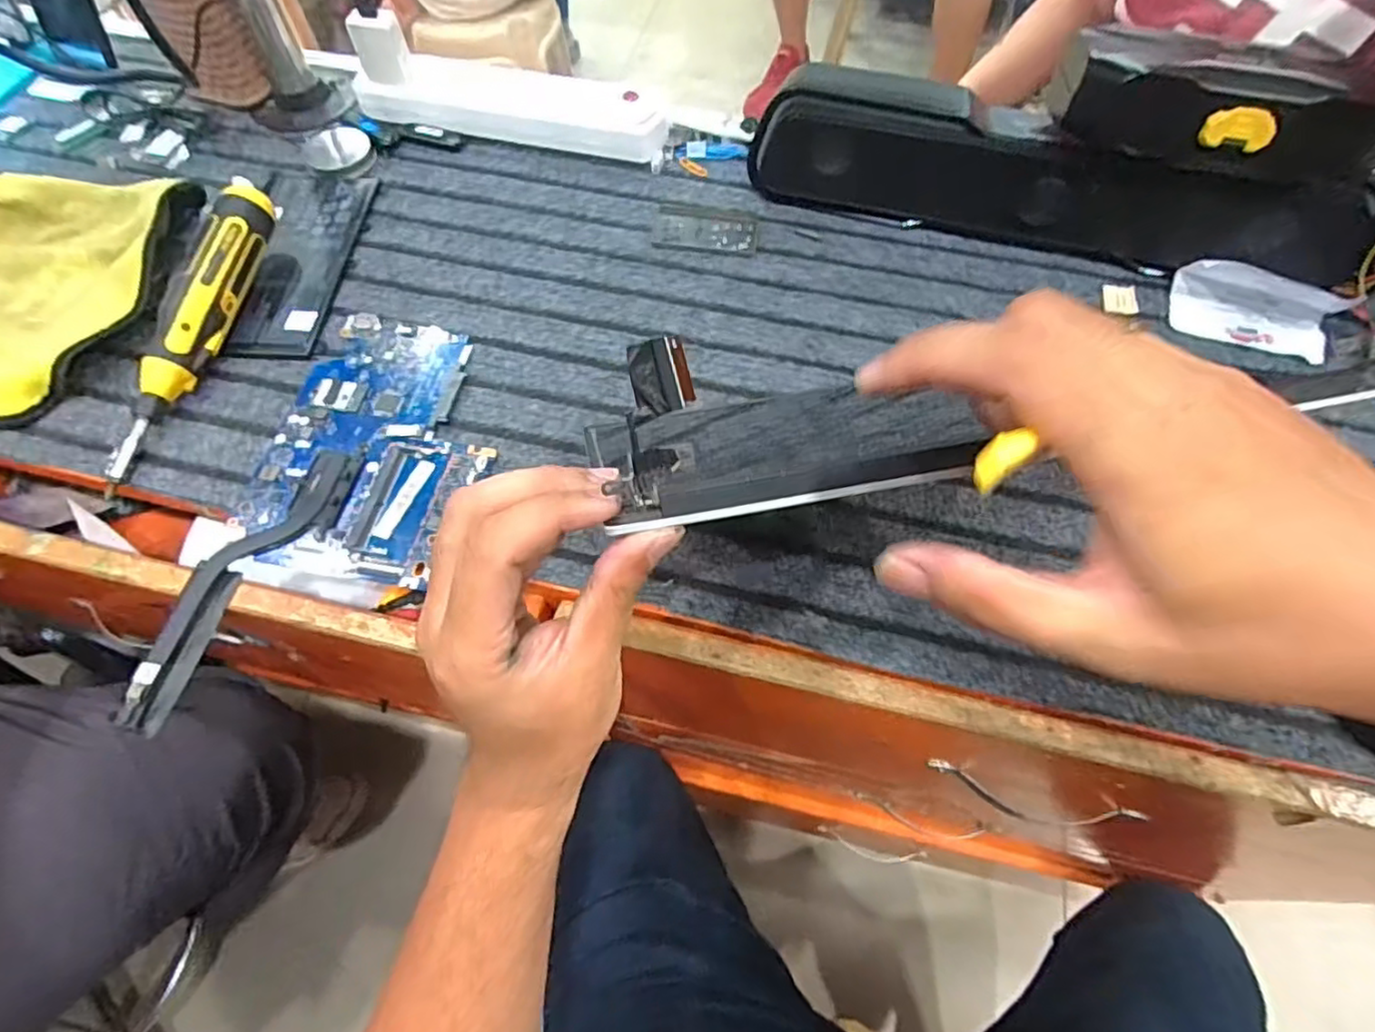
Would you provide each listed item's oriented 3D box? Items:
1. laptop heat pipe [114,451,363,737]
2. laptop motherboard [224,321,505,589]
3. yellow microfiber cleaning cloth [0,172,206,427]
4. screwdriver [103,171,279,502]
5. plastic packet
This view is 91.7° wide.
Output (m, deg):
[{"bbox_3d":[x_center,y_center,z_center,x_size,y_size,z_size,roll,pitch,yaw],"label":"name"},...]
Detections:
[{"bbox_3d":[-0.248,0.032,0.373,0.045,0.008,0.175,22,64,10],"label":"laptop heat pipe"},{"bbox_3d":[-0.191,-0.049,0.423,0.132,0.006,0.180,11,63,5],"label":"laptop motherboard"},{"bbox_3d":[-0.470,-0.182,0.470,0.225,0.040,0.206,32,67,15],"label":"yellow microfiber cleaning cloth"},{"bbox_3d":[-0.321,-0.124,0.432,0.027,0.050,0.221,10,63,4],"label":"screwdriver"},{"bbox_3d":[0.402,-0.148,0.466,0.100,0.036,0.056,28,66,13],"label":"plastic packet"}]

